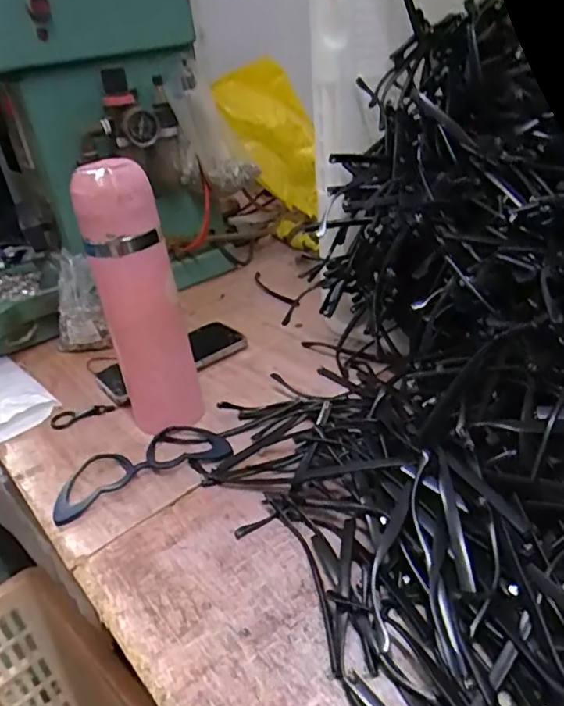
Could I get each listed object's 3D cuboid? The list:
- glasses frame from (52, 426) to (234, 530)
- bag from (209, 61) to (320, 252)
[{"bbox_3d":[-0.122,0.094,0.487,0.147,0.011,0.064,-18,31,-17],"label":"glasses frame"},{"bbox_3d":[-0.003,-0.311,0.911,0.138,0.314,0.063,-20,-1,-20],"label":"bag"}]

